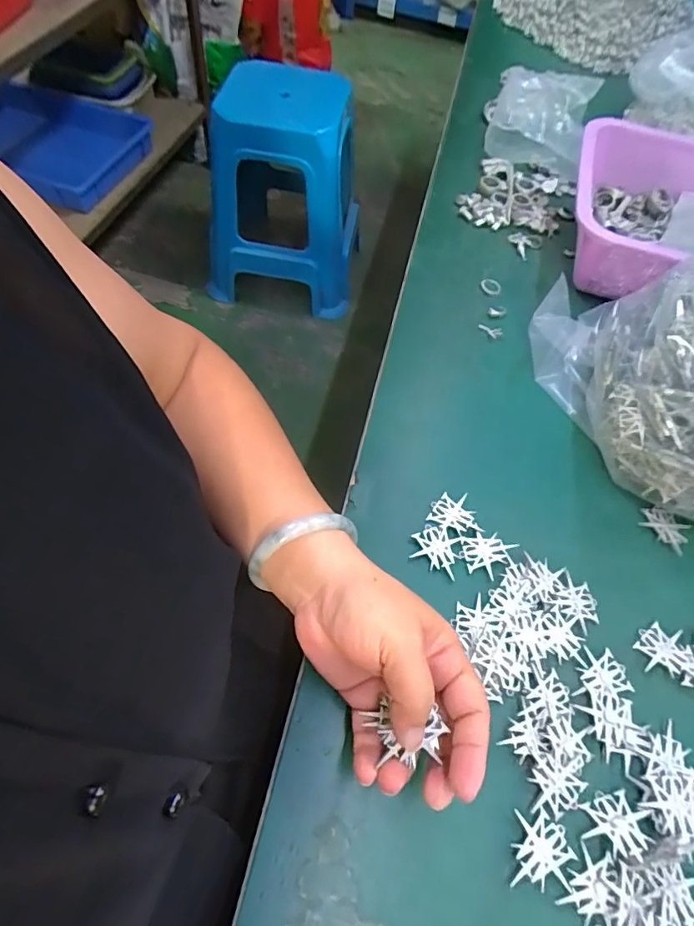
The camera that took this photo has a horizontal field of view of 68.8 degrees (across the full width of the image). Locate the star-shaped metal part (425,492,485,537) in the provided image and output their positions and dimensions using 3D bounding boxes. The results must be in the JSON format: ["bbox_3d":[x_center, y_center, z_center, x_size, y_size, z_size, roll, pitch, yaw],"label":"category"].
[{"bbox_3d":[0.077,0.038,0.373,0.034,0.004,0.031,-6,60,-7],"label":"star-shaped metal part"}]

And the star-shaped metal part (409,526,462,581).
[{"bbox_3d":[0.063,0.060,0.358,0.033,0.004,0.030,23,68,5],"label":"star-shaped metal part"}]

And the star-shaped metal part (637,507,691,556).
[{"bbox_3d":[0.243,0.048,0.387,0.036,0.007,0.029,36,63,16],"label":"star-shaped metal part"}]

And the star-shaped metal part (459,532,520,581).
[{"bbox_3d":[0.099,0.065,0.359,0.036,0.005,0.031,16,59,5],"label":"star-shaped metal part"}]

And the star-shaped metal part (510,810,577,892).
[{"bbox_3d":[0.105,0.209,0.273,0.033,0.004,0.032,5,59,-1],"label":"star-shaped metal part"}]

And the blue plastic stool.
[{"bbox_3d":[-0.165,-0.697,1.326,0.388,0.490,0.287,12,60,1],"label":"blue plastic stool"}]

